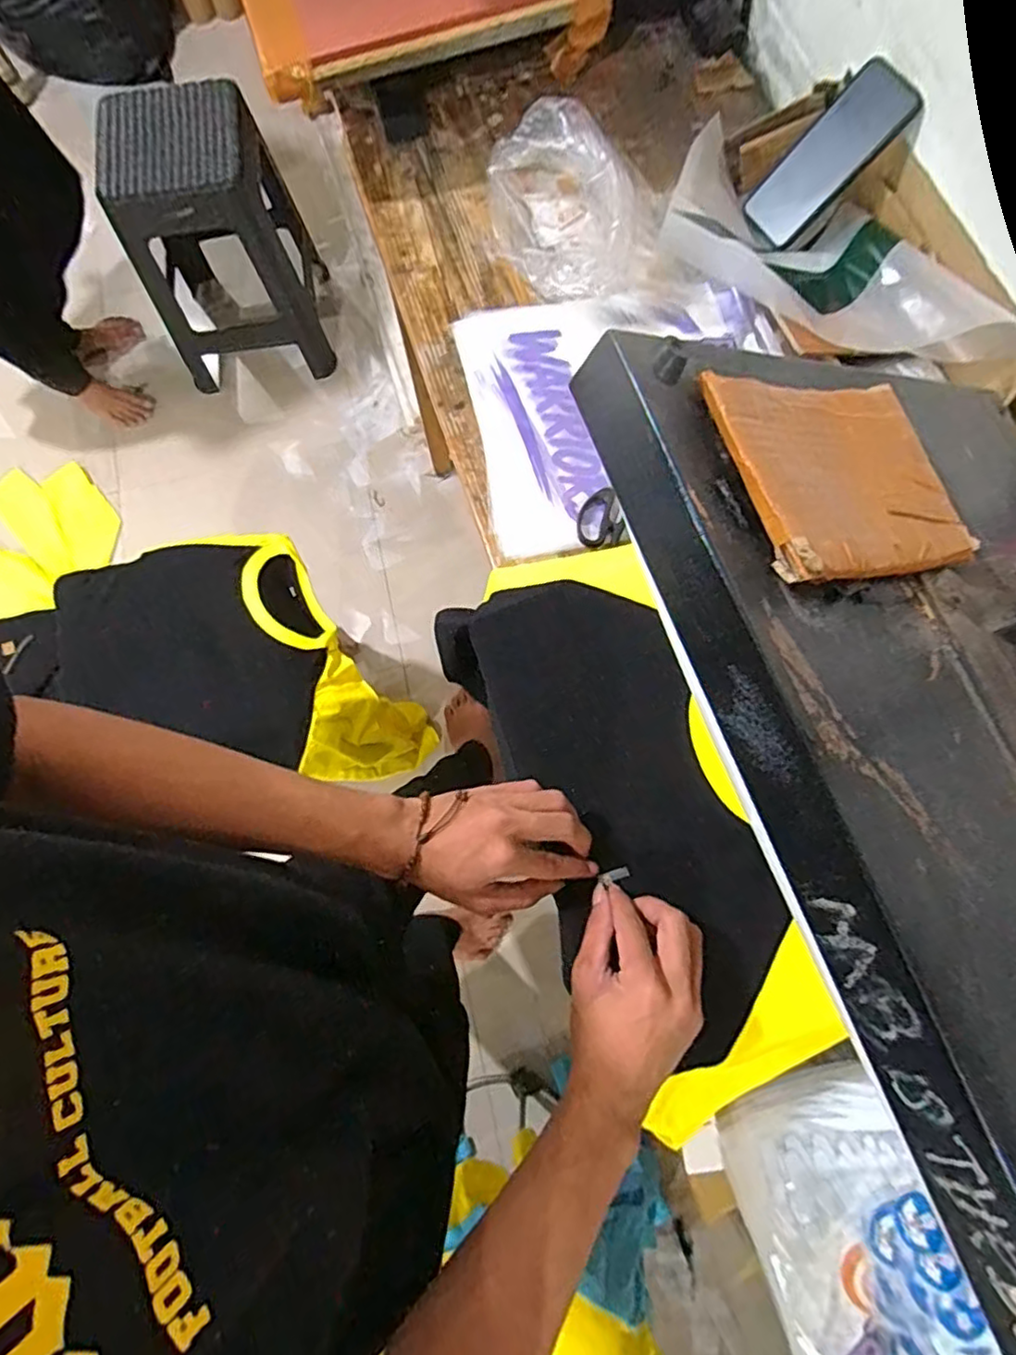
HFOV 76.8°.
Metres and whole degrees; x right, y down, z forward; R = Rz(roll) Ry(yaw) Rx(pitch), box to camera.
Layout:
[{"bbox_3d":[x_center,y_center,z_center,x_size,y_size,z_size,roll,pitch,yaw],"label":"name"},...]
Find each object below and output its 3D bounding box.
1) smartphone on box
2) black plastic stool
[{"bbox_3d":[0.332,-0.544,0.673,0.161,0.015,0.075,-39,82,34],"label":"smartphone on box"},{"bbox_3d":[-0.615,-0.941,1.395,0.358,0.489,0.299,-2,76,1],"label":"black plastic stool"}]

